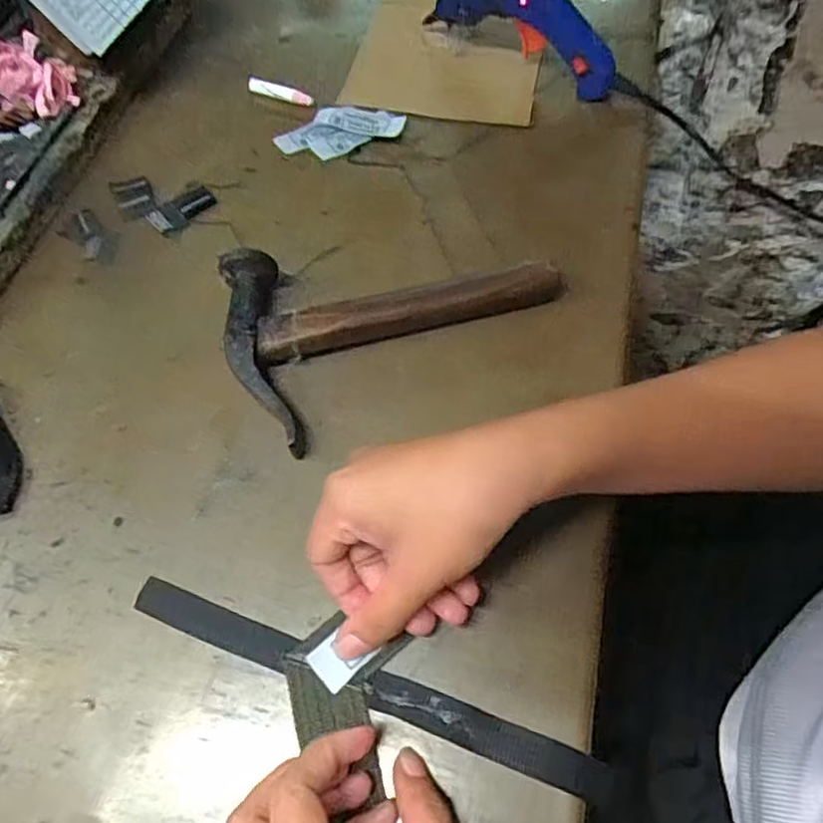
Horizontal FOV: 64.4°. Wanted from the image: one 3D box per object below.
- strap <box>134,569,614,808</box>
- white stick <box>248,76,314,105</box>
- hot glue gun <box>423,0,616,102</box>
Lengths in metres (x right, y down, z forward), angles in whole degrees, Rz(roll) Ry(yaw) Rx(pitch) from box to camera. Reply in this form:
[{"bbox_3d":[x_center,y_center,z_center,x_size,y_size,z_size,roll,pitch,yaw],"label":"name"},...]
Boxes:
[{"bbox_3d":[-0.024,0.119,0.287,0.221,0.007,0.017,18,65,11],"label":"strap"},{"bbox_3d":[-0.093,-0.226,0.463,0.052,0.012,0.010,23,66,13],"label":"white stick"},{"bbox_3d":[0.074,-0.264,0.424,0.132,0.094,0.023,27,67,15],"label":"hot glue gun"}]

